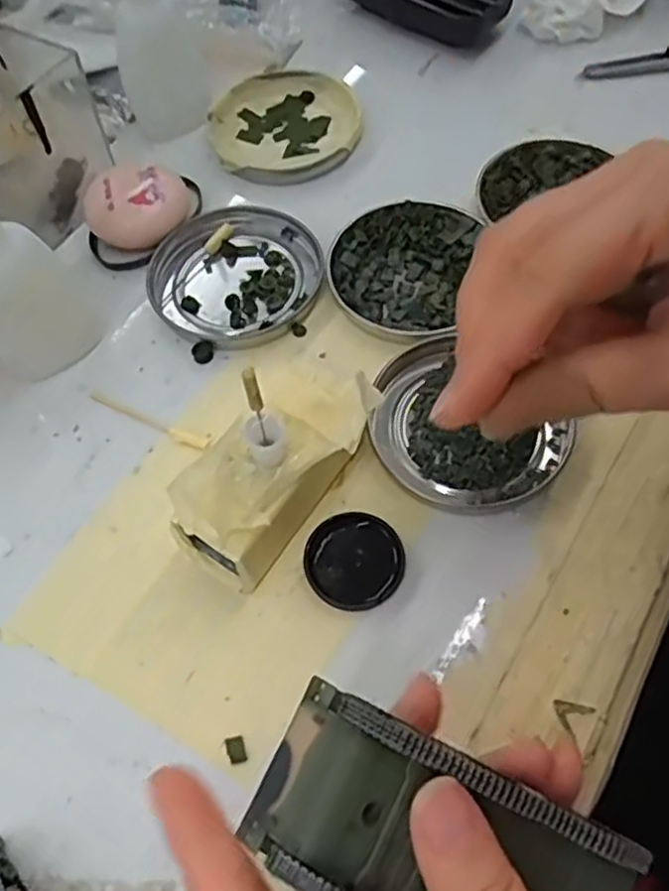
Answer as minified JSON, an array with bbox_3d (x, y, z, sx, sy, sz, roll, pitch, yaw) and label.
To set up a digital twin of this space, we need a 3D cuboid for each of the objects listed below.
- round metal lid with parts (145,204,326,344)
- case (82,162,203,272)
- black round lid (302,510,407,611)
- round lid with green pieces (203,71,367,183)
[{"bbox_3d":[-0.046,-0.081,0.331,0.073,0.008,0.077,-1,62,2],"label":"round metal lid with parts"},{"bbox_3d":[-0.092,-0.113,0.343,0.056,0.023,0.044,-20,63,-8],"label":"case"},{"bbox_3d":[0.007,0.042,0.261,0.035,0.007,0.035,-1,62,2],"label":"black round lid"},{"bbox_3d":[-0.026,-0.171,0.379,0.079,0.011,0.079,-1,62,2],"label":"round lid with green pieces"}]

